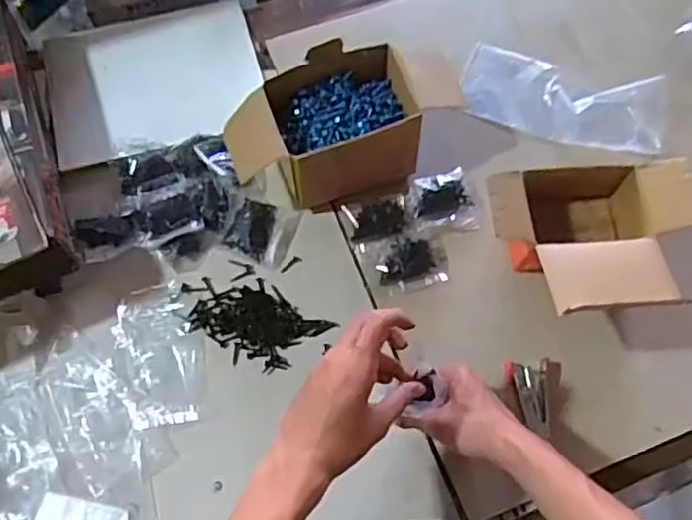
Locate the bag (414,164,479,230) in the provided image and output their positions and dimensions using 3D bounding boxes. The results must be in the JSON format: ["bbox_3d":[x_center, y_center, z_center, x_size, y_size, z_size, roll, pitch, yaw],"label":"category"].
[{"bbox_3d":[0.108,-0.066,0.715,0.067,0.025,0.069,-7,70,-4],"label":"bag"}]

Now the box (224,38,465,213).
[{"bbox_3d":[0.000,-0.141,0.702,0.245,0.109,0.130,-16,71,-7],"label":"box"}]

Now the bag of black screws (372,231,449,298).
[{"bbox_3d":[0.071,-0.002,0.685,0.078,0.034,0.060,-14,71,-6],"label":"bag of black screws"}]

